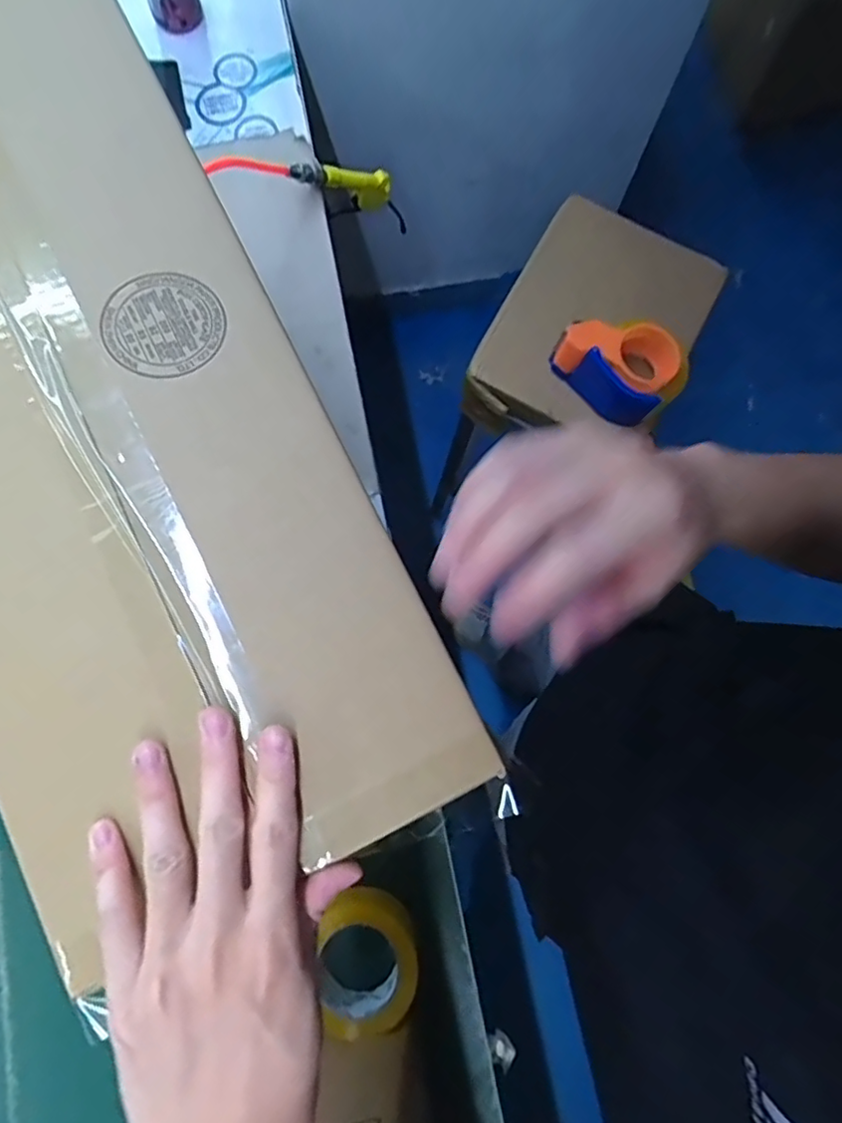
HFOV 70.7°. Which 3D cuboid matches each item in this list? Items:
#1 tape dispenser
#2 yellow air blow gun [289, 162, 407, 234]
[{"bbox_3d":[0.256,-0.251,0.736,0.119,0.079,0.144,-43,83,-8],"label":"tape dispenser"},{"bbox_3d":[-0.090,-0.506,0.816,0.217,0.074,0.028,-22,76,-51],"label":"yellow air blow gun"}]

